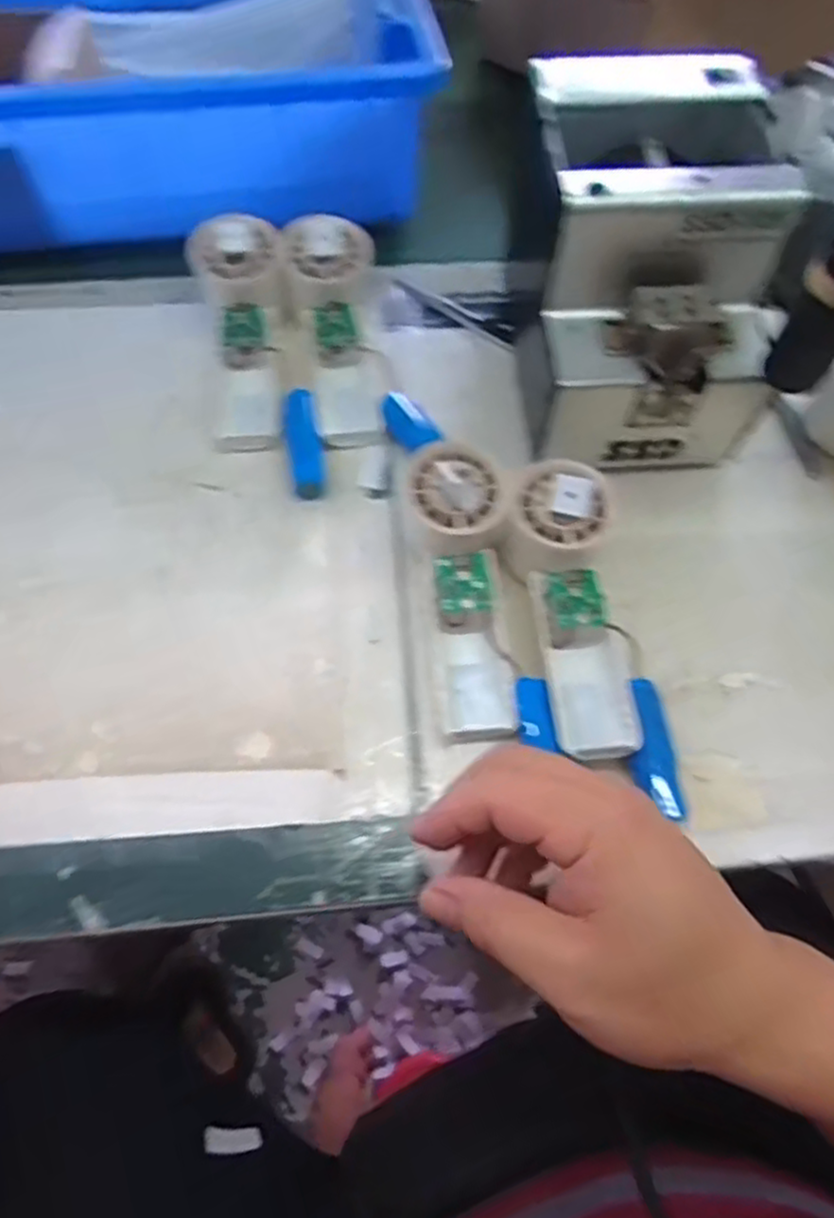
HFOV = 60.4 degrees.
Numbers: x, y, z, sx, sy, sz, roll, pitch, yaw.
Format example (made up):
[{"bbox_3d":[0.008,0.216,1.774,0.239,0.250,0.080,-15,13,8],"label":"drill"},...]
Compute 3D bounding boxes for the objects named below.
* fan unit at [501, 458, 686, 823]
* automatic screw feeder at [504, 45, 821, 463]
[{"bbox_3d":[0.090,0.011,0.377,0.062,0.033,0.182,-13,77,-8],"label":"fan unit"},{"bbox_3d":[0.132,-0.196,0.426,0.139,0.148,0.182,1,62,-1],"label":"automatic screw feeder"}]

